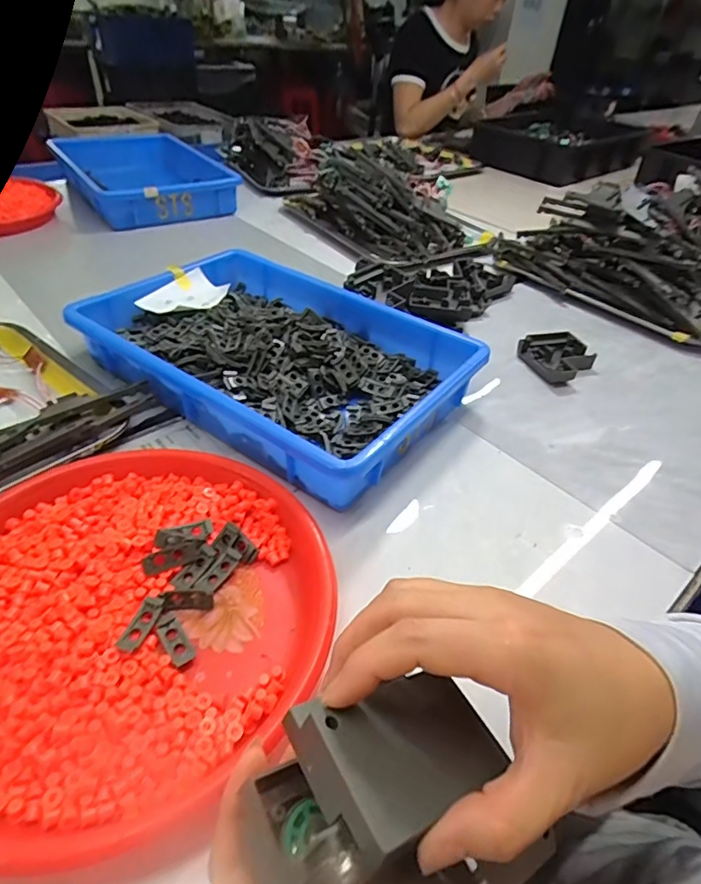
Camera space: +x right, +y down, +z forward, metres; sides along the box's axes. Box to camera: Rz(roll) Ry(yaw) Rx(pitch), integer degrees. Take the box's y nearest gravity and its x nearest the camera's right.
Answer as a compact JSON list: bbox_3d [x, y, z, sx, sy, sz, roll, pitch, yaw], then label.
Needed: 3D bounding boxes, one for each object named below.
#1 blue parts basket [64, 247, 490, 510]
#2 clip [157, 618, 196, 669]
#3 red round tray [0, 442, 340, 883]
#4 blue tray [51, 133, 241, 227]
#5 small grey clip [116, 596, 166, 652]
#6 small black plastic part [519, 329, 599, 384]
[{"bbox_3d":[-0.077,-0.091,0.521,0.357,0.060,0.239,28,46,24],"label":"blue parts basket"},{"bbox_3d":[-0.106,0.123,0.311,0.013,0.004,0.032,-26,50,-31],"label":"clip"},{"bbox_3d":[-0.144,0.098,0.318,0.253,0.032,0.245,3,41,-3],"label":"red round tray"},{"bbox_3d":[-0.391,-0.501,0.961,0.257,0.067,0.394,-19,47,-25],"label":"blue tray"},{"bbox_3d":[-0.127,0.110,0.310,0.013,0.004,0.034,23,54,3],"label":"small grey clip"},{"bbox_3d":[0.241,-0.103,0.602,0.076,0.021,0.101,35,49,29],"label":"small black plastic part"}]

